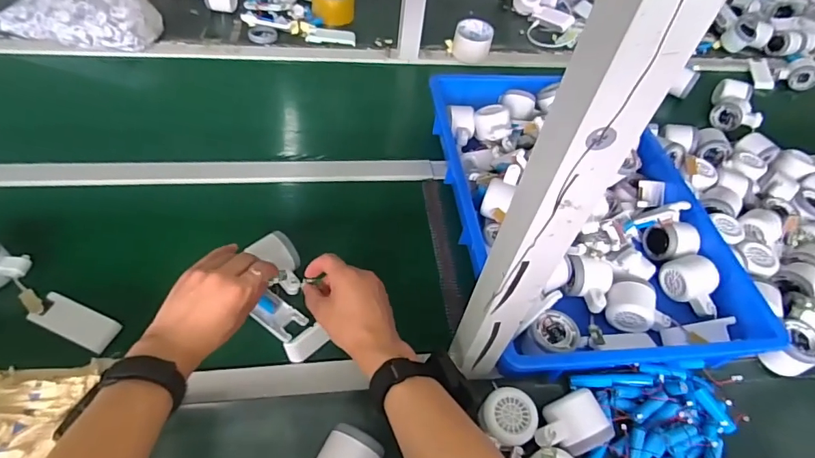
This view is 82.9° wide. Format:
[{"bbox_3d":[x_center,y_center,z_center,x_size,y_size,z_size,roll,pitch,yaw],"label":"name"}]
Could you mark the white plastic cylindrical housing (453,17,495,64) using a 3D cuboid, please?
[{"bbox_3d":[0.143,-0.410,1.005,0.080,0.059,0.072,12,51,2],"label":"white plastic cylindrical housing"}]

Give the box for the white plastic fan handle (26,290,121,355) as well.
[{"bbox_3d":[-0.392,0.111,0.547,0.104,0.014,0.042,21,52,9],"label":"white plastic fan handle"}]

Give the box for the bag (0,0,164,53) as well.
[{"bbox_3d":[-0.639,-0.418,0.897,0.301,0.063,0.142,9,51,0],"label":"bag"}]

